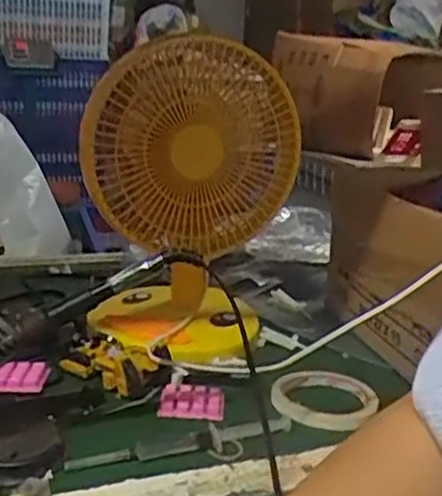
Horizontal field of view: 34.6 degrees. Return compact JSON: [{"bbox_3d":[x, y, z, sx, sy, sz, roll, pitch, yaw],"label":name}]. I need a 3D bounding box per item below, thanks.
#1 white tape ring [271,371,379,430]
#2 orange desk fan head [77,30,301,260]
[{"bbox_3d":[0.098,0.142,0.674,0.097,0.009,0.099,3,17,-1],"label":"white tape ring"},{"bbox_3d":[-0.027,-0.100,0.702,0.216,0.193,0.076,-2,17,-18],"label":"orange desk fan head"}]

